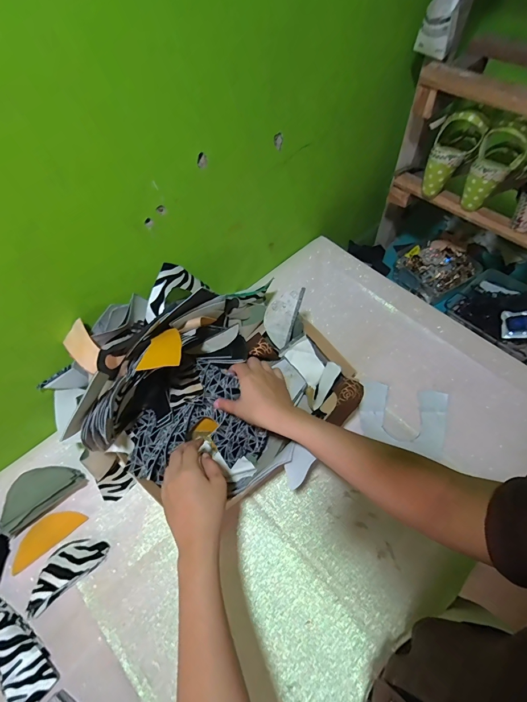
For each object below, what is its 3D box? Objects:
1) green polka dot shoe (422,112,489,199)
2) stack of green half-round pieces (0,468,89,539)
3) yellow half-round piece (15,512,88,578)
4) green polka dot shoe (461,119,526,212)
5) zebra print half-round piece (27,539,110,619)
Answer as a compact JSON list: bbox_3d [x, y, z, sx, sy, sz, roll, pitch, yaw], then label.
[{"bbox_3d":[0.355,-0.380,0.656,0.076,0.150,0.076,-28,63,-37],"label":"green polka dot shoe"},{"bbox_3d":[-0.356,0.226,0.533,0.125,0.030,0.070,-38,64,-18],"label":"stack of green half-round pieces"},{"bbox_3d":[-0.334,0.282,0.519,0.110,0.005,0.046,-35,63,-17],"label":"yellow half-round piece"},{"bbox_3d":[0.416,-0.337,0.617,0.078,0.150,0.067,42,44,21],"label":"green polka dot shoe"},{"bbox_3d":[-0.290,0.317,0.489,0.116,0.008,0.055,-38,64,-18],"label":"zebra print half-round piece"}]

